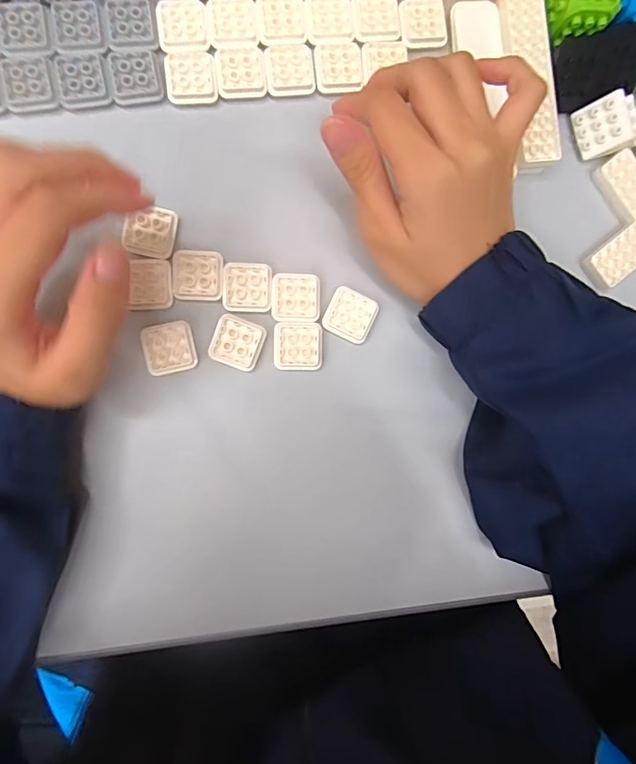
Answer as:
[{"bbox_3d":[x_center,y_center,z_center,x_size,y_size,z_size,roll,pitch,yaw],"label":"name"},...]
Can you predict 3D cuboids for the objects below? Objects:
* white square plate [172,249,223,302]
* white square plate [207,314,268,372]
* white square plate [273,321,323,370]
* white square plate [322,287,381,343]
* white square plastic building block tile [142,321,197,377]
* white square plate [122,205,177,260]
[{"bbox_3d":[-0.068,-0.061,0.247,0.027,0.004,0.029,1,90,-7],"label":"white square plate"},{"bbox_3d":[-0.046,-0.022,0.252,0.028,0.004,0.028,18,88,-7],"label":"white square plate"},{"bbox_3d":[-0.011,-0.021,0.254,0.028,0.004,0.028,1,90,-7],"label":"white square plate"},{"bbox_3d":[0.019,-0.039,0.260,0.028,0.007,0.027,27,87,-6],"label":"white square plate"},{"bbox_3d":[-0.084,-0.019,0.248,0.028,0.004,0.028,-13,92,-7],"label":"white square plastic building block tile"},{"bbox_3d":[-0.094,-0.084,0.246,0.027,0.006,0.028,11,93,-4],"label":"white square plate"}]

